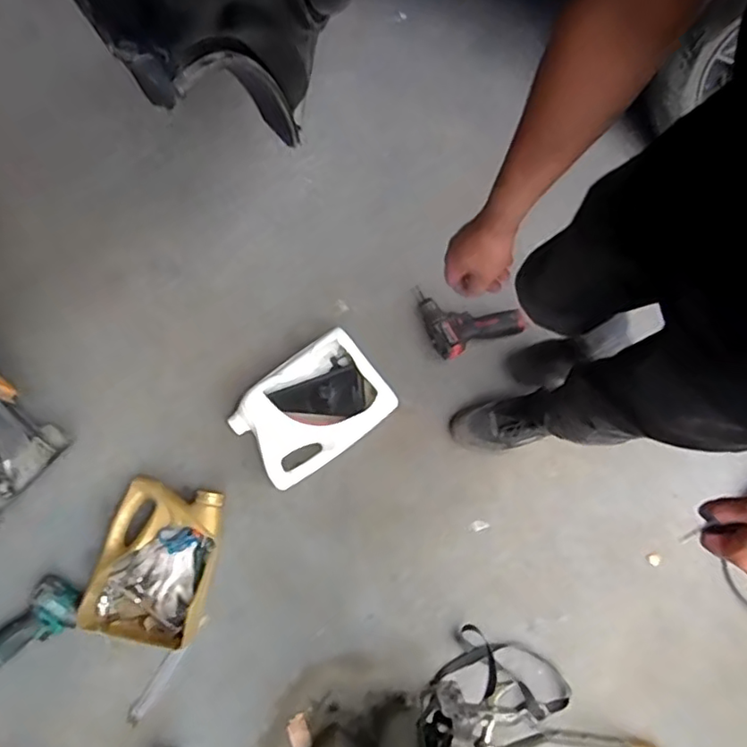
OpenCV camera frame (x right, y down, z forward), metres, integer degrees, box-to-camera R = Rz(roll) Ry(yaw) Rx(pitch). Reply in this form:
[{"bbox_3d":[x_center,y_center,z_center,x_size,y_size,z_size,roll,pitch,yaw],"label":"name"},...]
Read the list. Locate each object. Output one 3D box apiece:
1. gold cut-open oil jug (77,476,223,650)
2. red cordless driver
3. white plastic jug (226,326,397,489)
[{"bbox_3d":[-0.419,0.365,1.161,0.212,0.095,0.300,13,77,2],"label":"gold cut-open oil jug"},{"bbox_3d":[0.207,-0.142,1.304,0.198,0.066,0.173,-21,79,-6],"label":"red cordless driver"},{"bbox_3d":[-0.127,0.071,1.228,0.304,0.101,0.221,-38,81,-9],"label":"white plastic jug"}]

